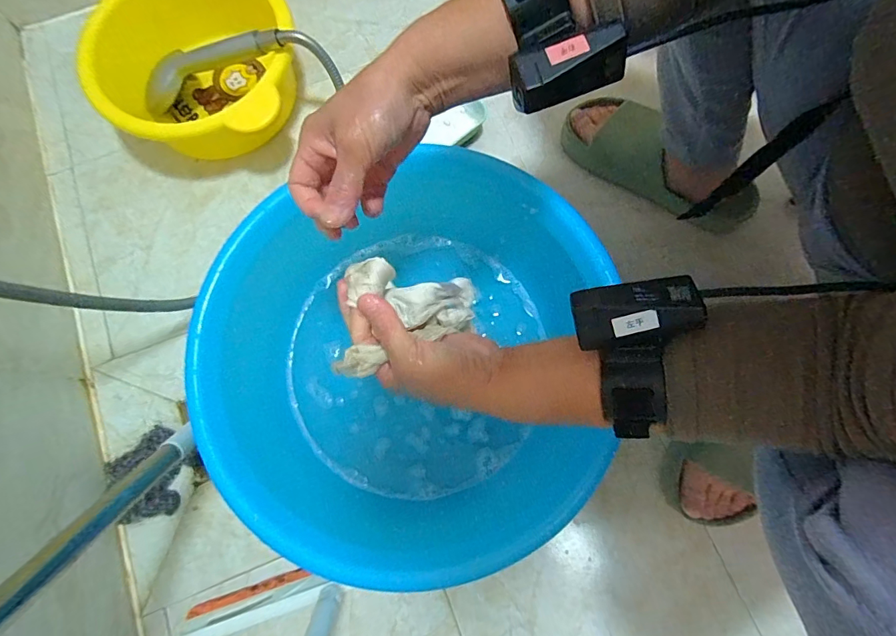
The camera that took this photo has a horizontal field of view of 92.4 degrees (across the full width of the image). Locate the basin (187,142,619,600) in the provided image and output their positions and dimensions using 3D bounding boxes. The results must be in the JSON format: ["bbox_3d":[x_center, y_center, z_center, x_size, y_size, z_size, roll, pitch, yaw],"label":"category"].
[{"bbox_3d":[-0.046,0.050,0.462,0.381,0.144,0.377,0,76,1],"label":"basin"}]

